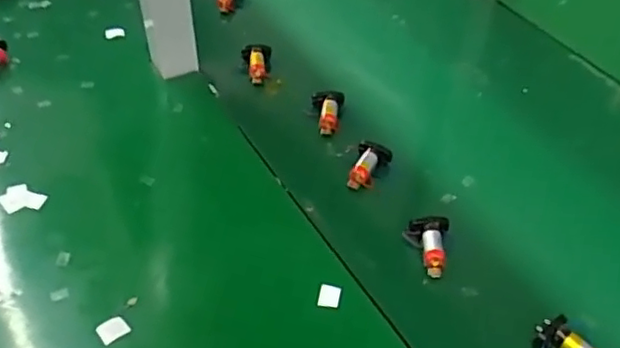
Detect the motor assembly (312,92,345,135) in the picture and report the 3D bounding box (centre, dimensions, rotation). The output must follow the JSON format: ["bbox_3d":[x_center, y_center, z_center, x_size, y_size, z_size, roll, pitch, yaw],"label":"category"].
[{"bbox_3d":[0.018,-0.061,0.635,0.031,0.021,0.049,4,45,2],"label":"motor assembly"}]

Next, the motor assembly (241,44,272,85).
[{"bbox_3d":[-0.057,-0.122,0.691,0.032,0.017,0.055,-3,46,-5],"label":"motor assembly"}]

